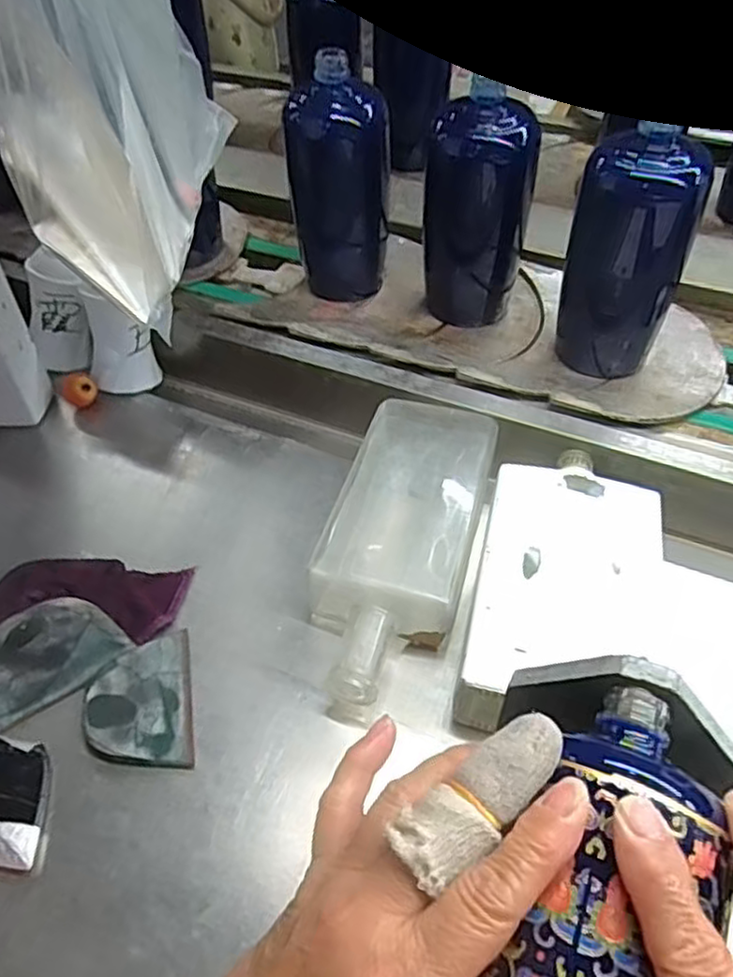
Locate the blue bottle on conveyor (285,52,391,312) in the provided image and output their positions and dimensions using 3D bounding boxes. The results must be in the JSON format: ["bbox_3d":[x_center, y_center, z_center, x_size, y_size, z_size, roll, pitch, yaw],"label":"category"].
[{"bbox_3d":[-0.022,-0.255,0.585,0.062,0.174,0.065,33,59,26],"label":"blue bottle on conveyor"}]

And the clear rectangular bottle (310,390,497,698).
[{"bbox_3d":[0.023,0.032,0.449,0.089,0.052,0.223,11,49,13],"label":"clear rectangular bottle"}]

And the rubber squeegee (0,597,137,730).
[{"bbox_3d":[-0.188,0.095,0.405,0.083,0.006,0.055,-27,83,-19],"label":"rubber squeegee"}]

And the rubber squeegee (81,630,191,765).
[{"bbox_3d":[-0.131,0.122,0.396,0.058,0.010,0.080,-11,48,-7],"label":"rubber squeegee"}]

